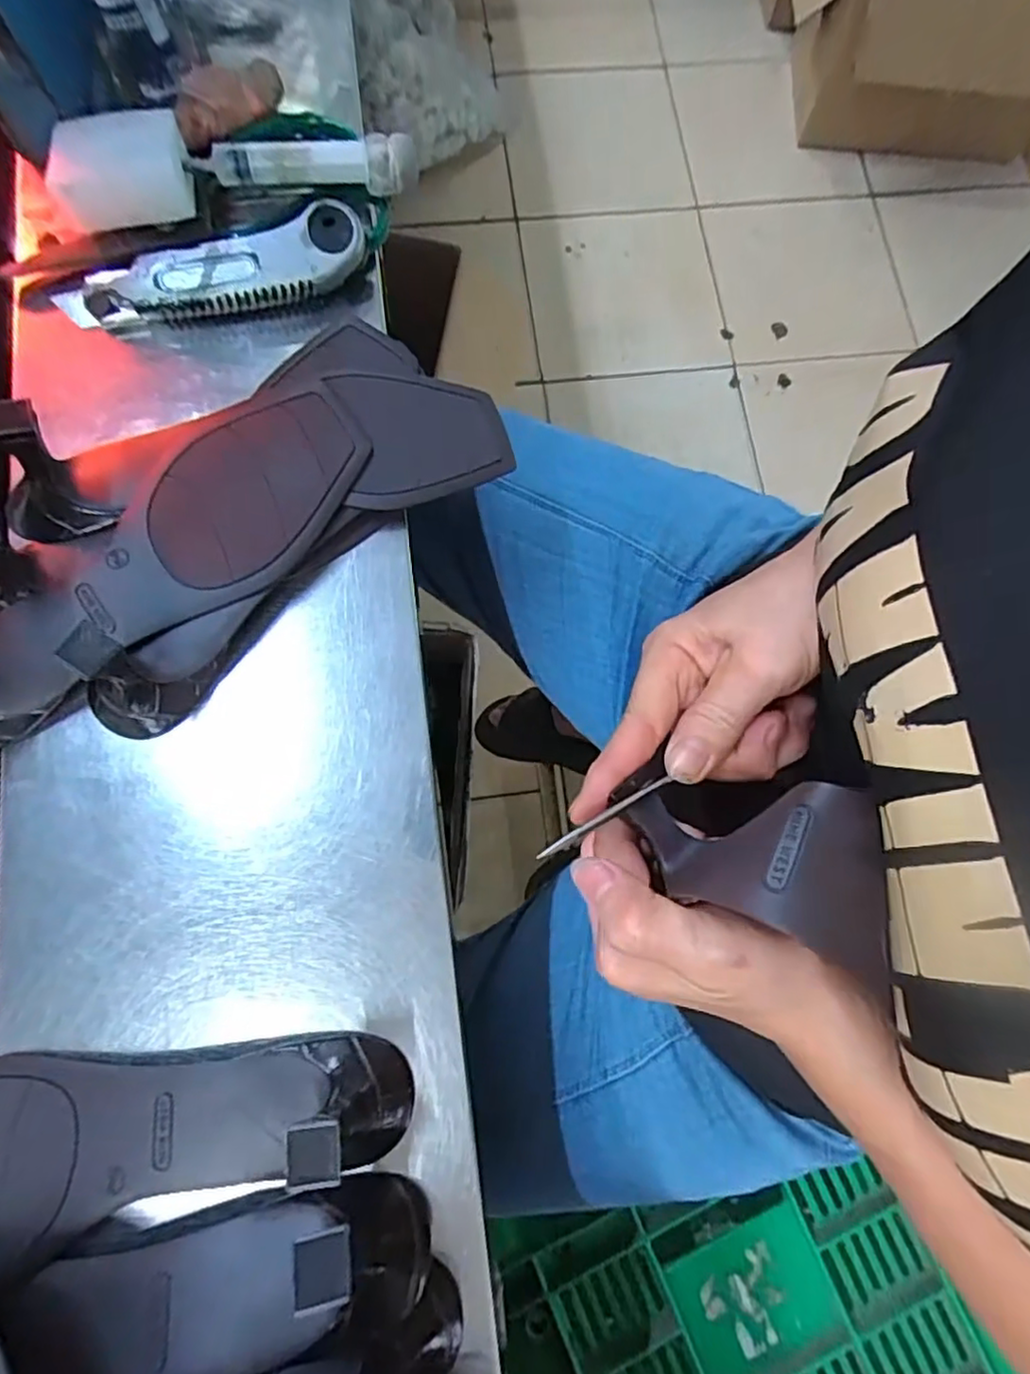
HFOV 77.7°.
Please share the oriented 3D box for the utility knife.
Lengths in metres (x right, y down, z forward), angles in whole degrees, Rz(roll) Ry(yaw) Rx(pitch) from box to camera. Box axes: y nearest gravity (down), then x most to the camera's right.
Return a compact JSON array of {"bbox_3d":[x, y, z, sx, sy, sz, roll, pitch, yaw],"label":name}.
[{"bbox_3d":[-0.161,-0.222,0.341,0.160,0.023,0.031,-13,78,-6],"label":"utility knife"}]

